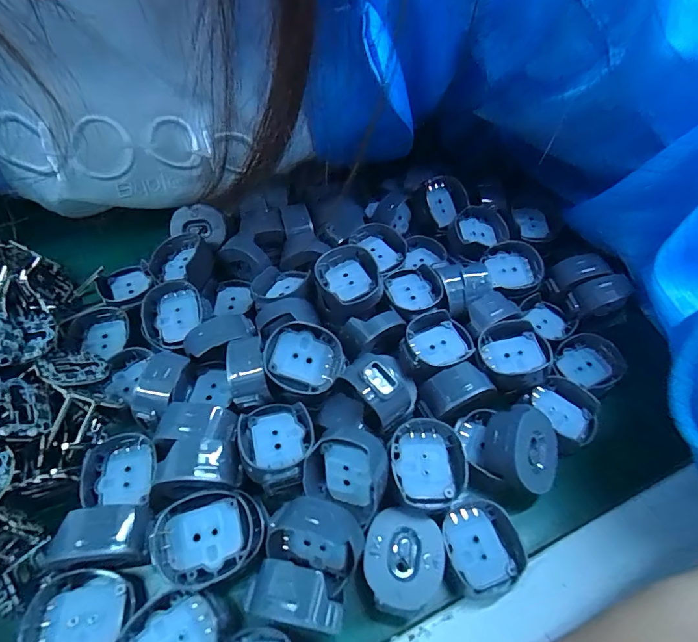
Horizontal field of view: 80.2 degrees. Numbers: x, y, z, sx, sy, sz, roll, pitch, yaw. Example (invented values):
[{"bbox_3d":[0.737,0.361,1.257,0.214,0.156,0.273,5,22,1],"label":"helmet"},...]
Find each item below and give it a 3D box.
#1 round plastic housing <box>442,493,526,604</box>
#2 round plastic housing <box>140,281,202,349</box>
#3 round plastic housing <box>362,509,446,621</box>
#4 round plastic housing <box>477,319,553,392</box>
[{"bbox_3d":[0.044,0.074,0.136,0.021,0.010,0.030,-16,57,-13],"label":"round plastic housing"},{"bbox_3d":[-0.074,-0.003,0.175,0.026,0.005,0.026,0,78,-2],"label":"round plastic housing"},{"bbox_3d":[0.017,0.076,0.132,0.024,0.011,0.029,10,55,5],"label":"round plastic housing"},{"bbox_3d":[0.066,0.014,0.170,0.025,0.014,0.027,1,55,-2],"label":"round plastic housing"}]

